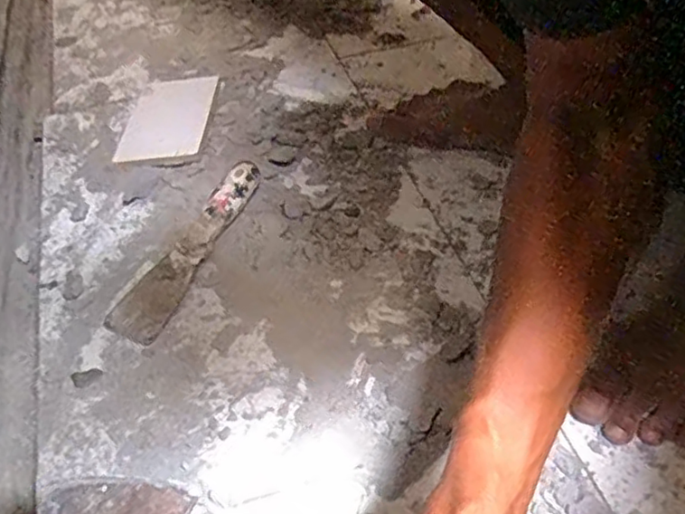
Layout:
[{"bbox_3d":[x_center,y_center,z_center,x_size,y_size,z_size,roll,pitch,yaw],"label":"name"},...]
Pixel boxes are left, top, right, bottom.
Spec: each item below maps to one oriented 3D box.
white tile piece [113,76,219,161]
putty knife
[{"bbox_3d":[-0.184,-0.150,0.677,0.086,0.014,0.140,-1,48,2],"label":"white tile piece"},{"bbox_3d":[-0.130,-0.013,0.534,0.045,0.033,0.184,18,51,18],"label":"putty knife"}]

